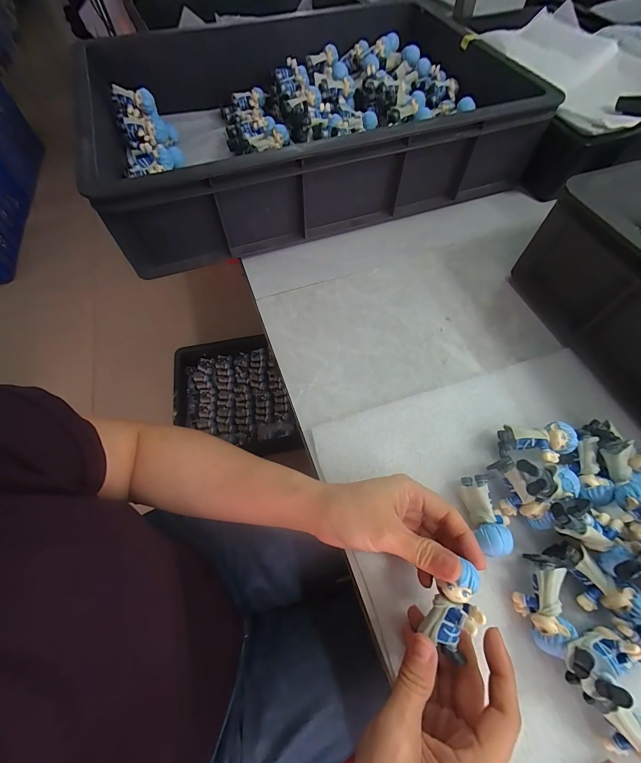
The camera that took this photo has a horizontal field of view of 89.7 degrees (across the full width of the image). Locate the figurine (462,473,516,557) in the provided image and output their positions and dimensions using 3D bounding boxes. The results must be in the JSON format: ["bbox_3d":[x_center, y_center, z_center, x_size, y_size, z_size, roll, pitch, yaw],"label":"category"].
[{"bbox_3d":[0.142,0.112,0.273,0.033,0.027,0.062,-7,62,-2],"label":"figurine"}]

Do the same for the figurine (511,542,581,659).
[{"bbox_3d":[0.171,0.160,0.245,0.032,0.032,0.075,19,64,11],"label":"figurine"}]

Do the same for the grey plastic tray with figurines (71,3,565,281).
[{"bbox_3d":[-0.034,-0.400,0.486,0.567,0.124,0.370,-20,63,-9],"label":"grey plastic tray with figurines"}]

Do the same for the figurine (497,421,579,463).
[{"bbox_3d":[0.196,0.055,0.291,0.061,0.020,0.033,-6,60,21],"label":"figurine"}]

